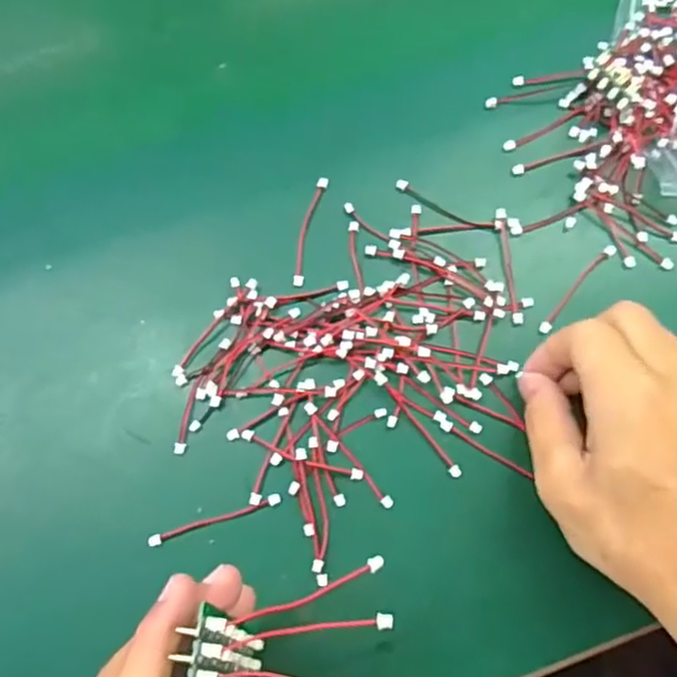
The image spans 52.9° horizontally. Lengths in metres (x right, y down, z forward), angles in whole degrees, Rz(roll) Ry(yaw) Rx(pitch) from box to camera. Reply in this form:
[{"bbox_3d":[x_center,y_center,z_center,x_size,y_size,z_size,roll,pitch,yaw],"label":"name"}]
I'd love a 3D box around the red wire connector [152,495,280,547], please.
[{"bbox_3d":[-0.054,0.079,0.295,0.058,0.004,0.005,-17,74,-6],"label":"red wire connector"}]

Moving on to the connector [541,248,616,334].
[{"bbox_3d":[0.116,-0.024,0.329,0.006,0.004,0.060,41,77,11],"label":"connector"}]

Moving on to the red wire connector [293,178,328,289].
[{"bbox_3d":[-0.015,-0.053,0.336,0.008,0.005,0.058,13,73,3],"label":"red wire connector"}]

